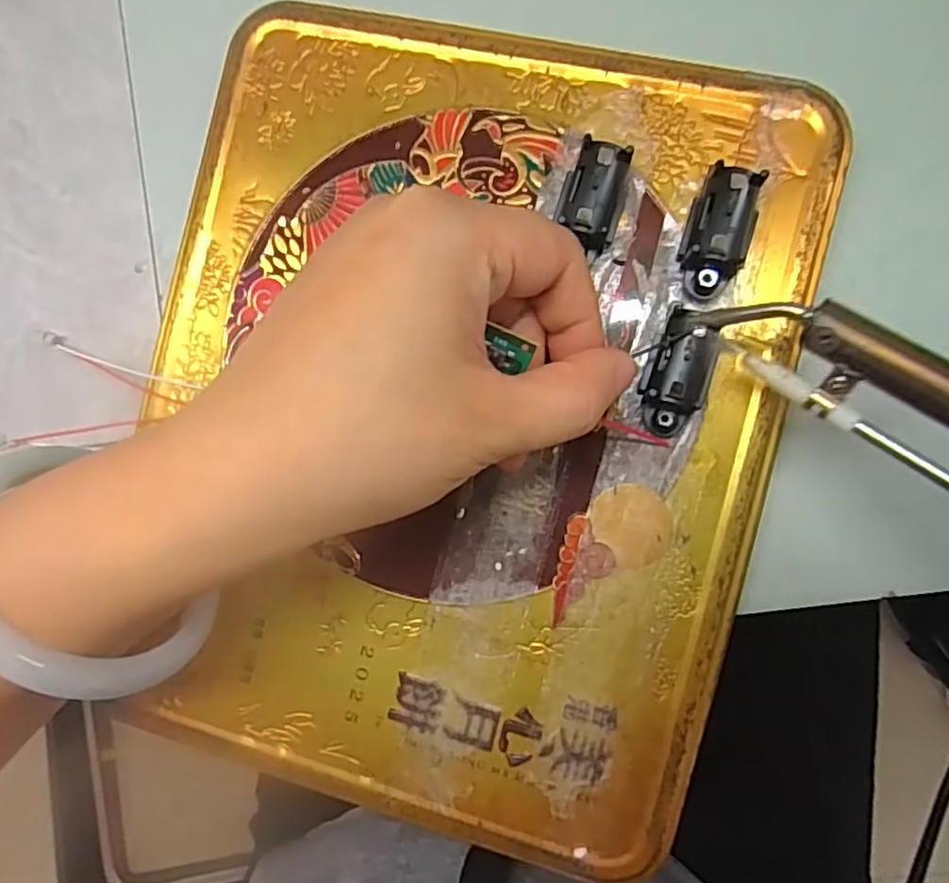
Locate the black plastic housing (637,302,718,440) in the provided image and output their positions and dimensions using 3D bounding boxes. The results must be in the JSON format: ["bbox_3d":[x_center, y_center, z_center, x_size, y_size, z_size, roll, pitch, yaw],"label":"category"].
[{"bbox_3d":[0.057,-0.019,0.184,0.018,0.015,0.035,15,105,10],"label":"black plastic housing"}]

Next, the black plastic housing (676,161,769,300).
[{"bbox_3d":[0.068,-0.057,0.182,0.018,0.013,0.033,18,92,8],"label":"black plastic housing"}]

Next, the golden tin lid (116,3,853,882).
[{"bbox_3d":[-0.010,-0.004,0.196,0.192,0.016,0.233,13,91,10],"label":"golden tin lid"}]

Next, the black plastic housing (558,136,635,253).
[{"bbox_3d":[0.034,-0.069,0.186,0.016,0.016,0.028,14,91,8],"label":"black plastic housing"}]

